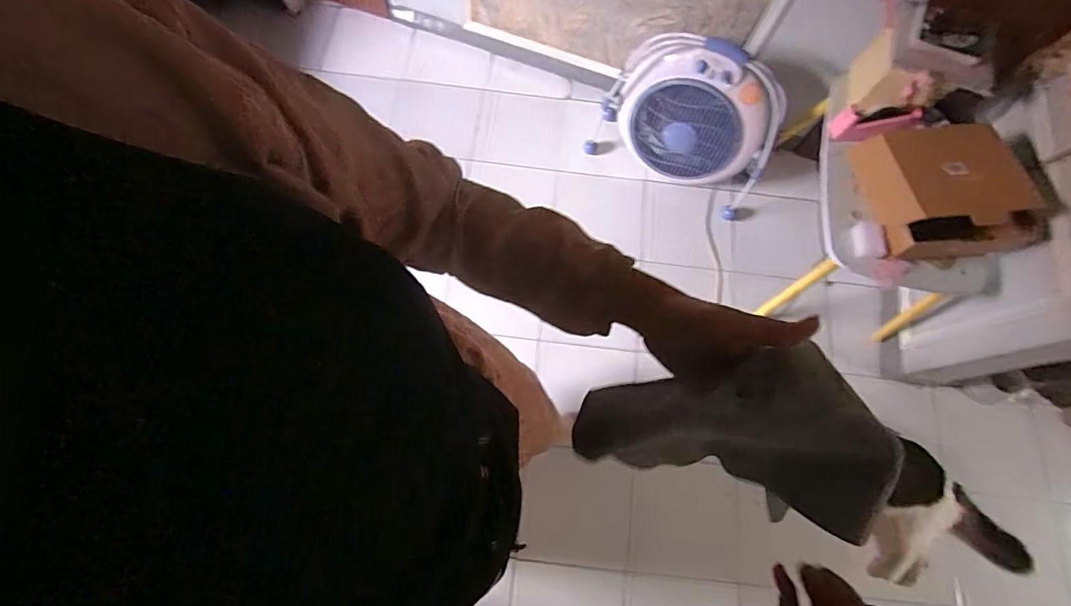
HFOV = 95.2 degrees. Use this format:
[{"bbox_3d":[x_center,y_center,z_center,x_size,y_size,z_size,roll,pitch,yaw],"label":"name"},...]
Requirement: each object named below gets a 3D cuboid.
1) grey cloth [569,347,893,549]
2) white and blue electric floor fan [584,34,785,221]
[{"bbox_3d":[0.136,0.099,0.362,0.209,0.097,0.099,-8,66,41],"label":"grey cloth"},{"bbox_3d":[0.482,-0.590,1.540,0.567,0.491,0.189,30,73,7],"label":"white and blue electric floor fan"}]

